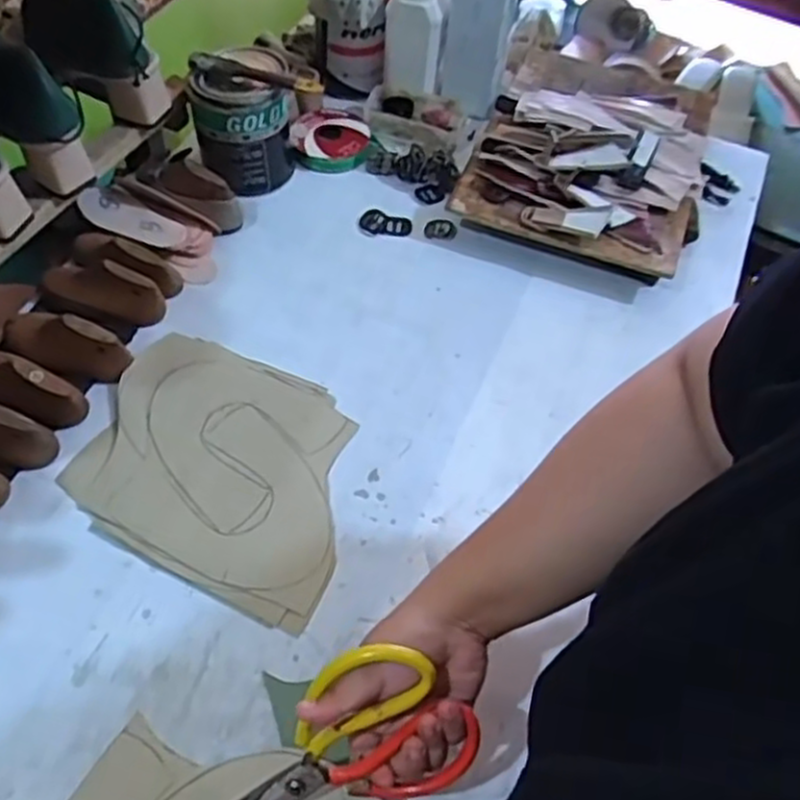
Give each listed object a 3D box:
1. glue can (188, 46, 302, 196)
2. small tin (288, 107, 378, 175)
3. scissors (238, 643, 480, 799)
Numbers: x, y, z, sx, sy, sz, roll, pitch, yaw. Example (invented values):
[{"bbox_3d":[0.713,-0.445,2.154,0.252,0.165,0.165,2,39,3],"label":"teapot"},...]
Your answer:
[{"bbox_3d":[-0.175,-0.320,0.875,0.115,0.128,0.108,2,56,-3],"label":"glue can"},{"bbox_3d":[-0.090,-0.323,0.949,0.096,0.018,0.112,-26,62,-21],"label":"small tin"},{"bbox_3d":[-0.050,0.245,0.514,0.201,0.013,0.107,-36,102,12],"label":"scissors"}]

